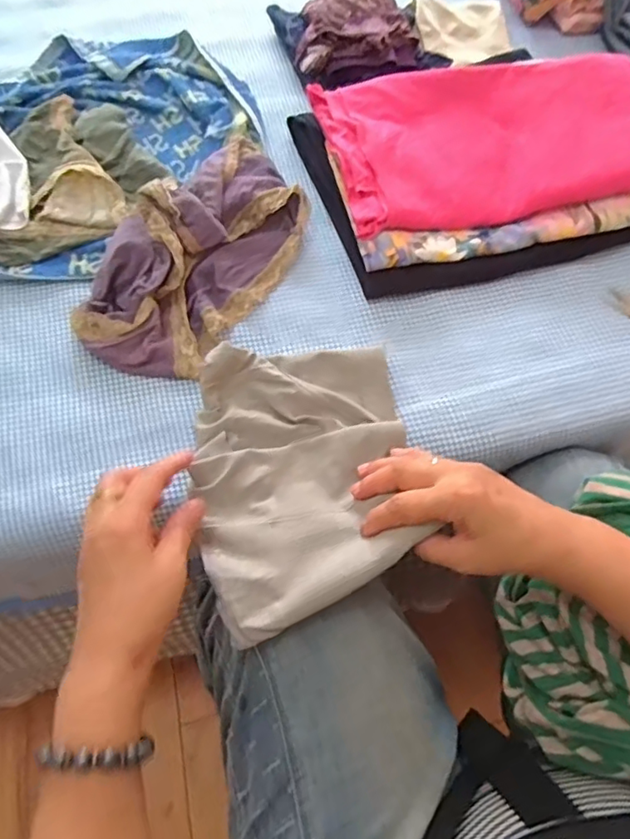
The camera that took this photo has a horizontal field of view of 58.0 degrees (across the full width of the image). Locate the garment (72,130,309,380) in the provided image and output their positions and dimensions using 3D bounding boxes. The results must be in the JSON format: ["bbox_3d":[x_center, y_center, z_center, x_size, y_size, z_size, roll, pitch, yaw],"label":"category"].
[{"bbox_3d":[-0.110,-0.164,0.531,0.149,0.053,0.273,29,68,13],"label":"garment"}]

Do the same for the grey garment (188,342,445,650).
[{"bbox_3d":[-0.006,0.037,0.439,0.169,0.037,0.216,-12,65,-7],"label":"grey garment"}]

